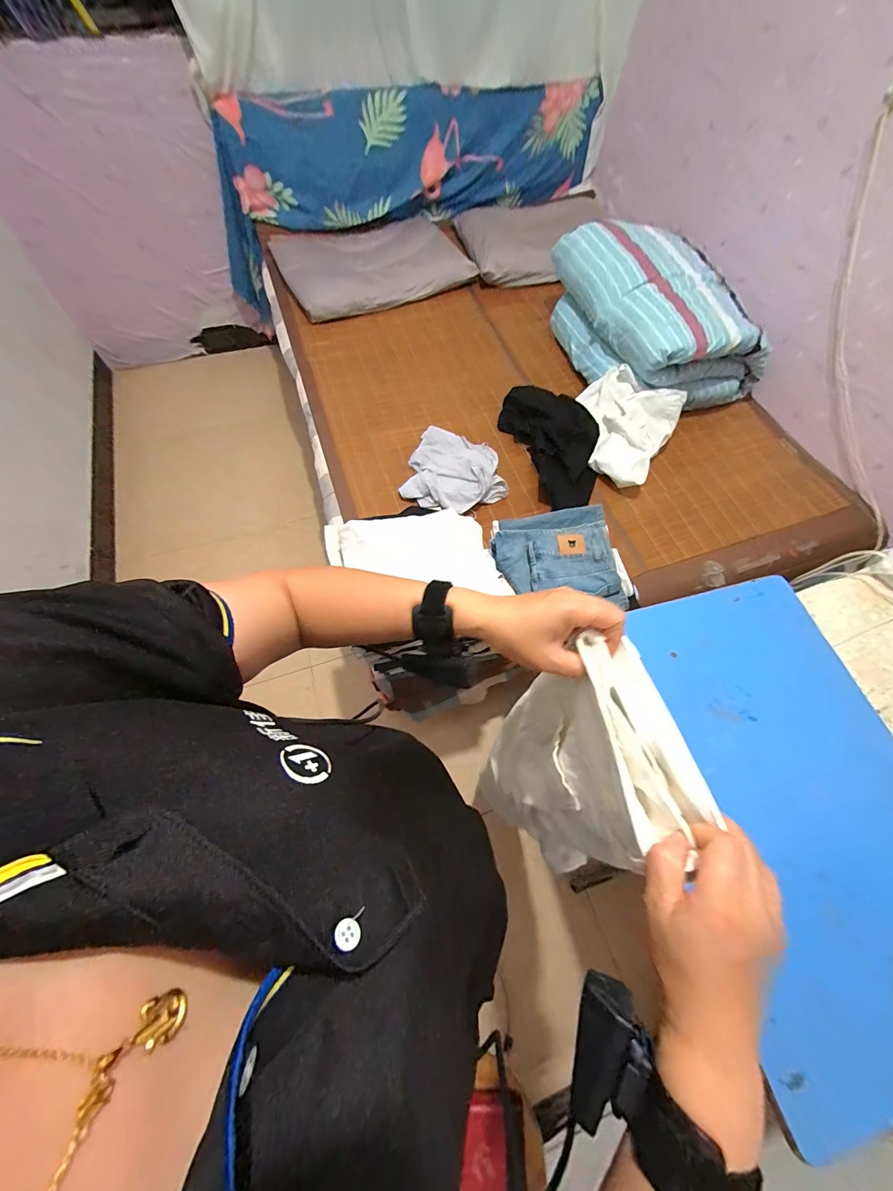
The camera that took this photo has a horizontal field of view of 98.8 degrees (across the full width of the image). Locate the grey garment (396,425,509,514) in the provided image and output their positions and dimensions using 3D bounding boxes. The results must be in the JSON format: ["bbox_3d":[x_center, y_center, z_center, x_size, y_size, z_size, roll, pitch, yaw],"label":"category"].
[{"bbox_3d":[0.033,-0.364,1.132,0.286,0.091,0.276,10,66,1],"label":"grey garment"}]

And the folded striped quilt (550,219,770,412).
[{"bbox_3d":[0.702,-0.948,1.281,0.505,0.264,0.641,-15,68,-10],"label":"folded striped quilt"}]

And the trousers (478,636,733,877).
[{"bbox_3d":[0.120,0.218,0.465,0.061,0.458,0.182,-5,60,-12],"label":"trousers"}]

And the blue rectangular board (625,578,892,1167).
[{"bbox_3d":[0.493,0.266,0.532,0.382,0.028,0.586,-11,67,-8],"label":"blue rectangular board"}]

